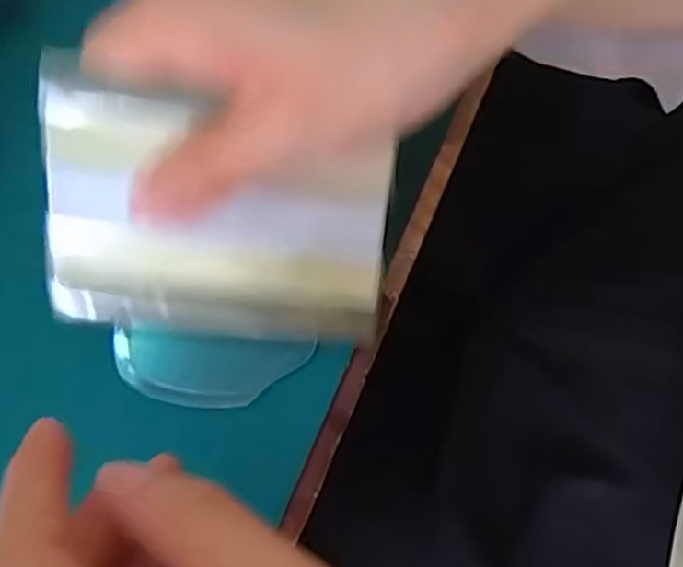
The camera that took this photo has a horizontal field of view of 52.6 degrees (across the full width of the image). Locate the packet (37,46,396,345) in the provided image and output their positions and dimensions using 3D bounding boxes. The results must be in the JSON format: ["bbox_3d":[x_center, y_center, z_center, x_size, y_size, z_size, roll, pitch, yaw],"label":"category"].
[{"bbox_3d":[-0.037,-0.018,0.205,0.102,0.012,0.074,8,113,-5],"label":"packet"}]

